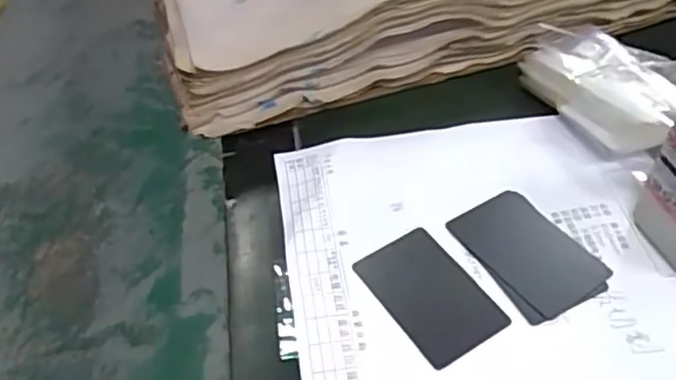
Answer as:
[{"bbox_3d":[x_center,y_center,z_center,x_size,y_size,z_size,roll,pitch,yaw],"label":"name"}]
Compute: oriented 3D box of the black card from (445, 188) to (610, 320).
[{"bbox_3d":[0.117,0.036,0.422,0.057,0.004,0.090,-29,51,-20],"label":"black card"}]

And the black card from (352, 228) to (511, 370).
[{"bbox_3d":[0.053,0.061,0.396,0.052,0.004,0.084,-28,51,-18],"label":"black card"}]

